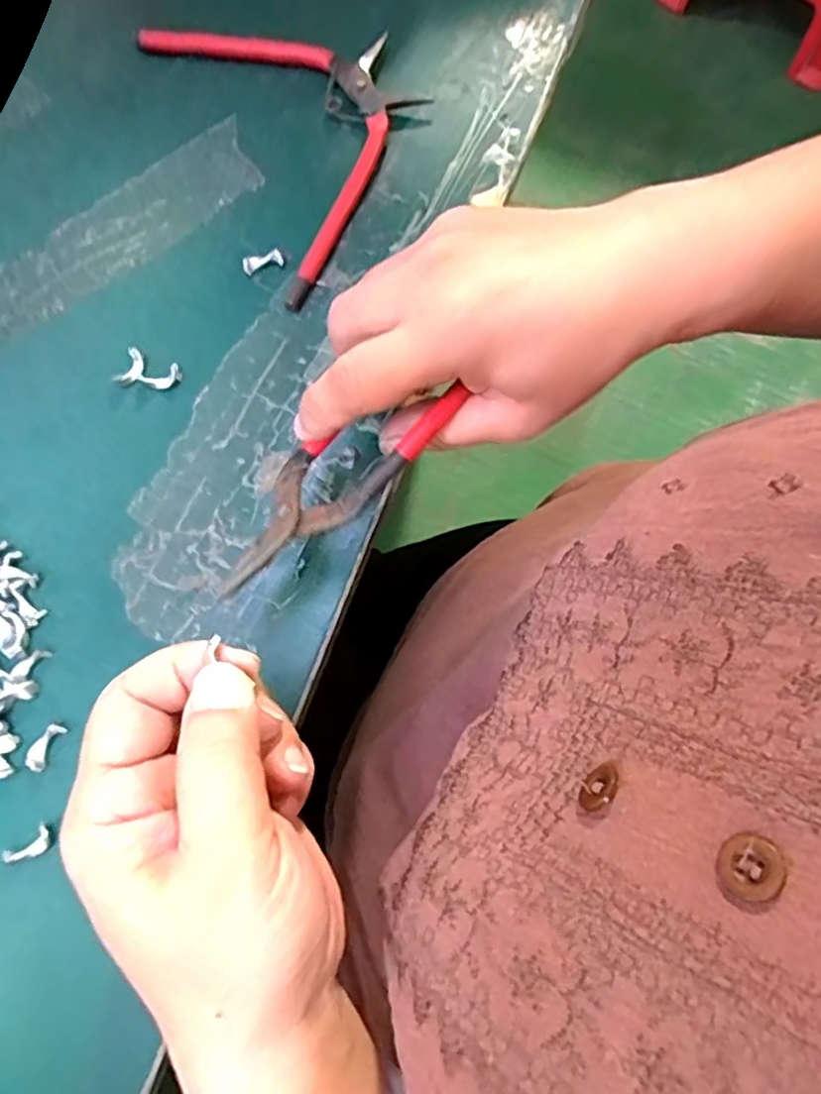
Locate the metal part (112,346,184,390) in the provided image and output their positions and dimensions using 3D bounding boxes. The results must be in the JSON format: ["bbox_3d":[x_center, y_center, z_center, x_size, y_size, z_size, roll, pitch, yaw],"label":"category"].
[{"bbox_3d":[-0.117,-0.080,0.300,0.027,0.006,0.017,10,76,4],"label":"metal part"}]

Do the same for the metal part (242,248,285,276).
[{"bbox_3d":[-0.069,-0.135,0.312,0.019,0.005,0.008,-15,76,-3],"label":"metal part"}]

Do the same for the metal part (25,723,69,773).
[{"bbox_3d":[-0.144,0.079,0.262,0.008,0.005,0.018,25,78,7],"label":"metal part"}]

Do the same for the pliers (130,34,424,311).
[{"bbox_3d":[-0.049,-0.209,0.327,0.107,0.011,0.174,-27,77,-5],"label":"pliers"}]

